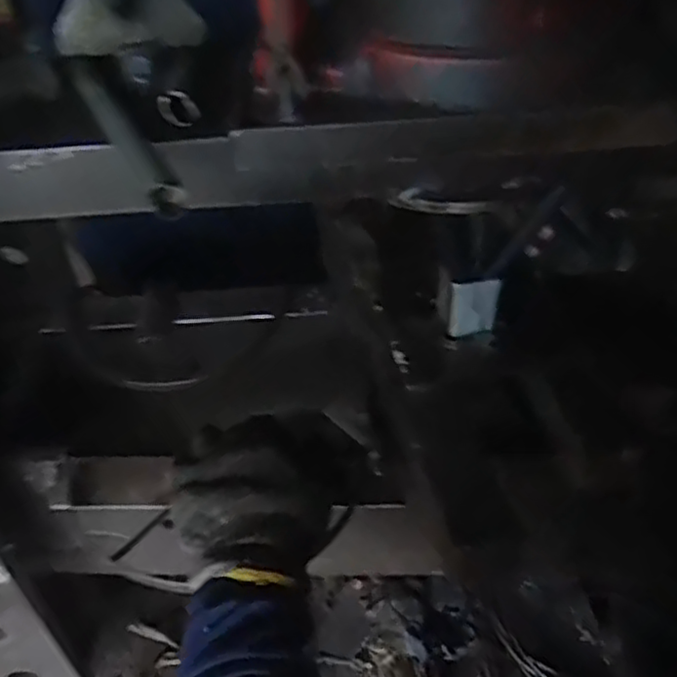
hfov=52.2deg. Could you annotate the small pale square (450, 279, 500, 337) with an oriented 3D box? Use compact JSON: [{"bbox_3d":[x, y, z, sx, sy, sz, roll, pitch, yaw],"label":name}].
[{"bbox_3d":[0.112,-0.025,0.574,0.036,0.052,0.009,3,42,9],"label":"small pale square"}]

